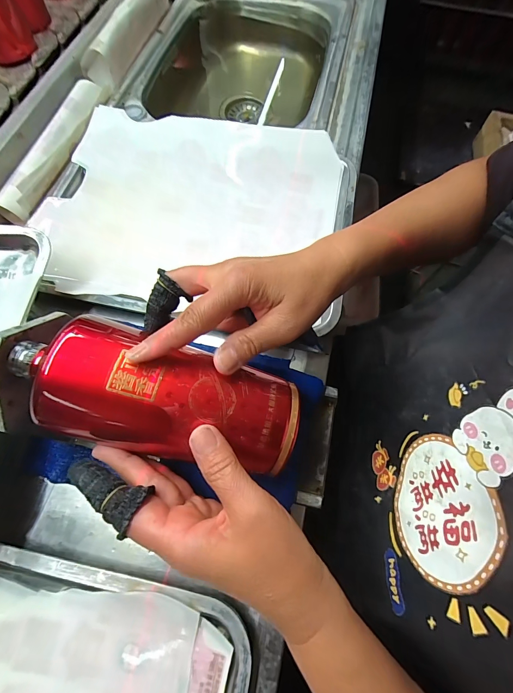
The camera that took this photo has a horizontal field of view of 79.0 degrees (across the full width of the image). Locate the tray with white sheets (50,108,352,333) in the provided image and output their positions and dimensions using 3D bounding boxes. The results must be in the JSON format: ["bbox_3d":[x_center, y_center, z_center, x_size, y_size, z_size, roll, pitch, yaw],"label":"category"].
[{"bbox_3d":[-0.072,-0.178,0.404,0.374,0.036,0.299,8,68,3],"label":"tray with white sheets"}]

